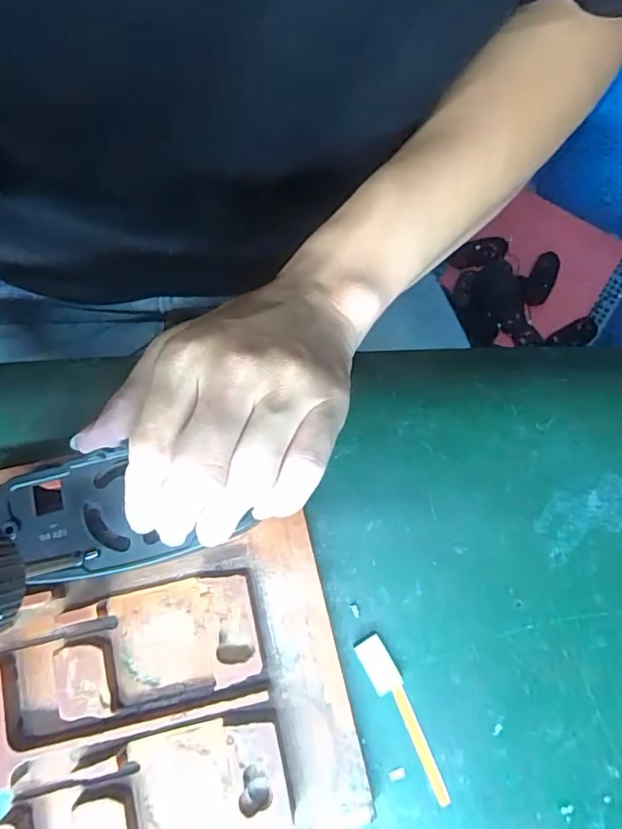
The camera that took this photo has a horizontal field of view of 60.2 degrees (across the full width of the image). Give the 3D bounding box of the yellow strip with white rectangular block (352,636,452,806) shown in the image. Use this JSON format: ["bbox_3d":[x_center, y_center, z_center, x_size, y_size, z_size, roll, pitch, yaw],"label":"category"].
[{"bbox_3d":[0.040,0.126,0.223,0.012,0.006,0.069,-28,76,-5],"label":"yellow strip with white rectangular block"}]

